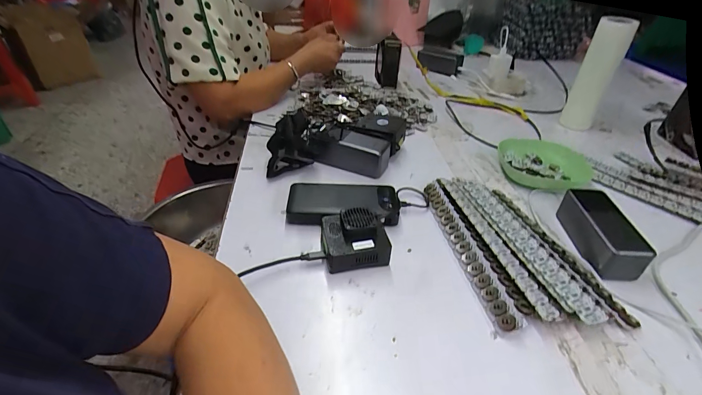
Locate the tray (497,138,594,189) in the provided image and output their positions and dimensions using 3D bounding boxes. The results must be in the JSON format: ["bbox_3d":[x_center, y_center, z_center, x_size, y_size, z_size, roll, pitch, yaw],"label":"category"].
[{"bbox_3d":[0.339,-0.061,0.634,0.149,0.030,0.141,23,42,25],"label":"tray"}]

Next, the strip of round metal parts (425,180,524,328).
[{"bbox_3d":[0.146,0.060,0.469,0.025,0.017,0.252,-5,38,-10],"label":"strip of round metal parts"}]

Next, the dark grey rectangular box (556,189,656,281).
[{"bbox_3d":[0.335,0.043,0.481,0.052,0.054,0.134,3,37,2],"label":"dark grey rectangular box"}]

